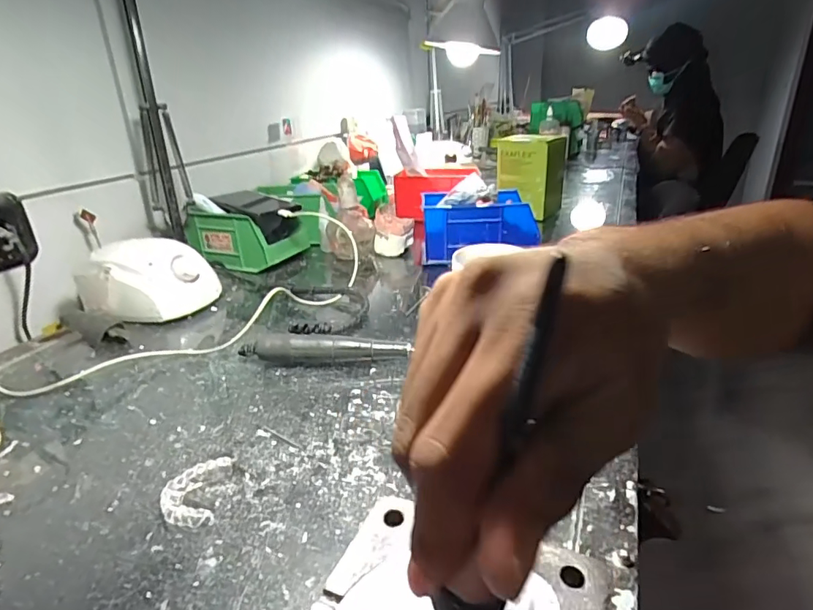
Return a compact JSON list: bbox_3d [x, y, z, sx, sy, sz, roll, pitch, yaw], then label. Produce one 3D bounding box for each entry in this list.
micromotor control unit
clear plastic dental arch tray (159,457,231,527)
[{"bbox_3d":[-0.311,-0.031,0.616,0.142,0.079,0.101,-6,24,-8],"label":"micromotor control unit"},{"bbox_3d":[-0.140,0.123,0.329,0.036,0.008,0.057,-4,24,-5],"label":"clear plastic dental arch tray"}]

